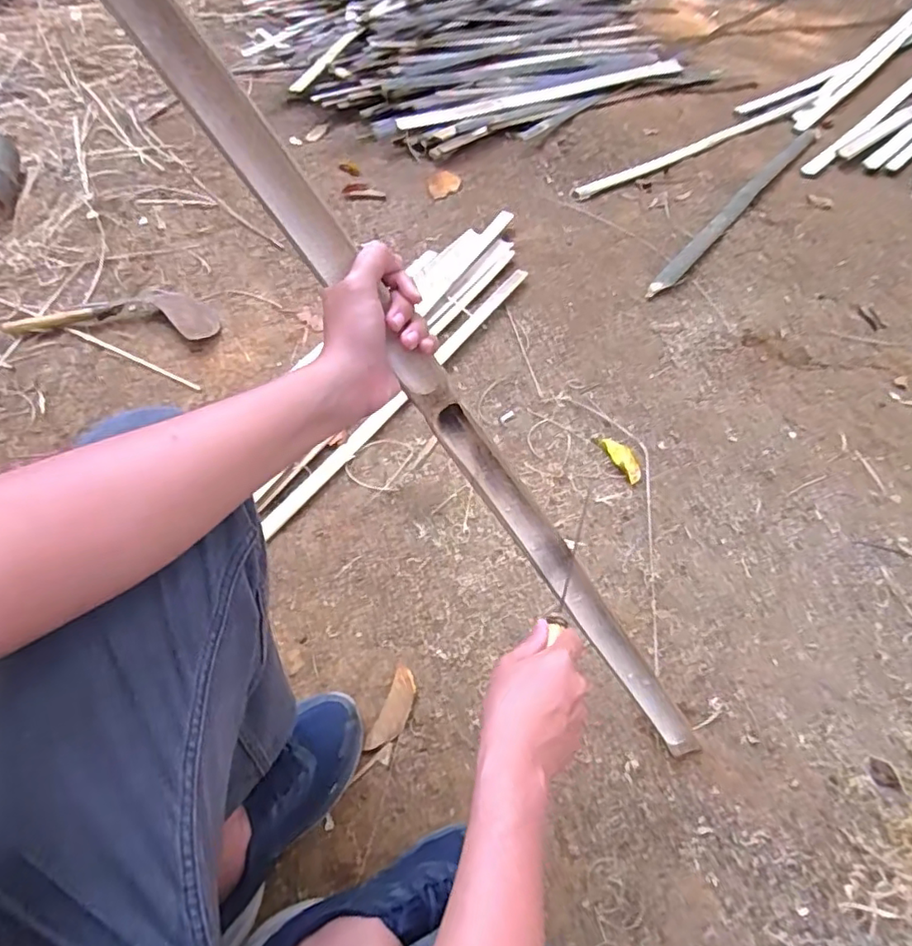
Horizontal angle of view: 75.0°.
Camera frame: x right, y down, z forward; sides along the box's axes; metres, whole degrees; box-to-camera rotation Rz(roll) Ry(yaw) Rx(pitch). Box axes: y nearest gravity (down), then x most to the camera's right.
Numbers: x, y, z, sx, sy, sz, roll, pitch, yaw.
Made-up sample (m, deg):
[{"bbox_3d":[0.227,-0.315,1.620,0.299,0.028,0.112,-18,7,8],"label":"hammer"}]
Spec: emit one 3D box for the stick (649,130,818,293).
[{"bbox_3d":[0.664,-0.634,1.362,0.042,0.025,0.913,34,61,20],"label":"stick"}]

